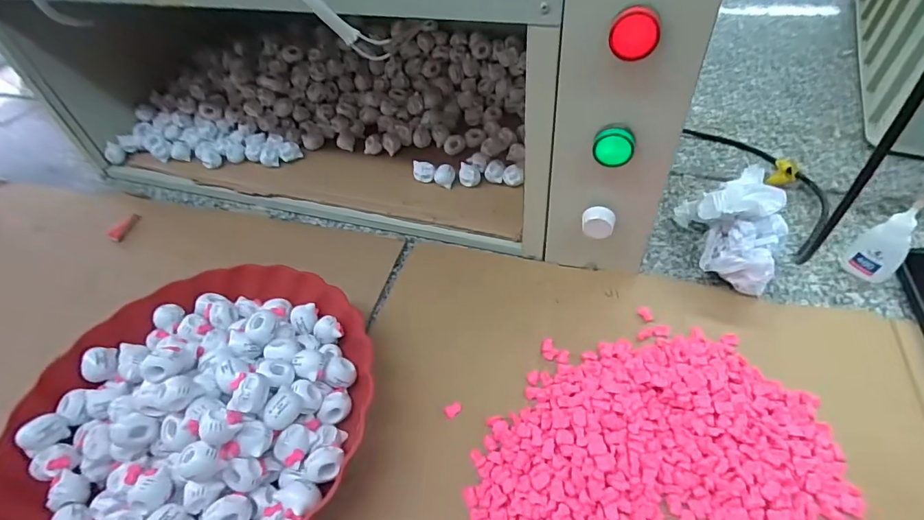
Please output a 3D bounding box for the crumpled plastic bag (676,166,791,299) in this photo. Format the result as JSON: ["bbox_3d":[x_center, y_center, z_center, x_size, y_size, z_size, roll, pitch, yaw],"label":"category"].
[{"bbox_3d":[0.234,-0.026,0.400,0.084,0.080,0.099,25,55,26],"label":"crumpled plastic bag"}]

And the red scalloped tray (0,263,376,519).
[{"bbox_3d":[-0.186,0.107,0.326,0.238,0.068,0.245,2,48,8],"label":"red scalloped tray"}]

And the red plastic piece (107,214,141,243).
[{"bbox_3d":[-0.383,-0.037,0.521,0.016,0.010,0.044,5,48,10],"label":"red plastic piece"}]

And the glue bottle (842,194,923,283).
[{"bbox_3d":[0.351,-0.017,0.377,0.019,0.082,0.035,-29,51,-20],"label":"glue bottle"}]

